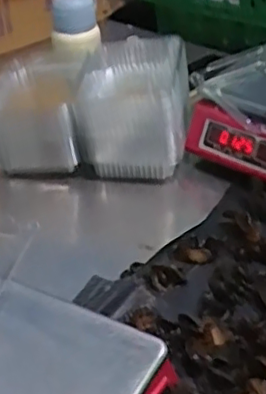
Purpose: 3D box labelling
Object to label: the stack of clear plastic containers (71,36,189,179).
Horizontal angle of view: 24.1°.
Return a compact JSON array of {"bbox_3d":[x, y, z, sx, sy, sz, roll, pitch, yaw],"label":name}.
[{"bbox_3d":[0.002,-0.128,0.890,0.141,0.129,0.186,2,37,6],"label":"stack of clear plastic containers"}]

